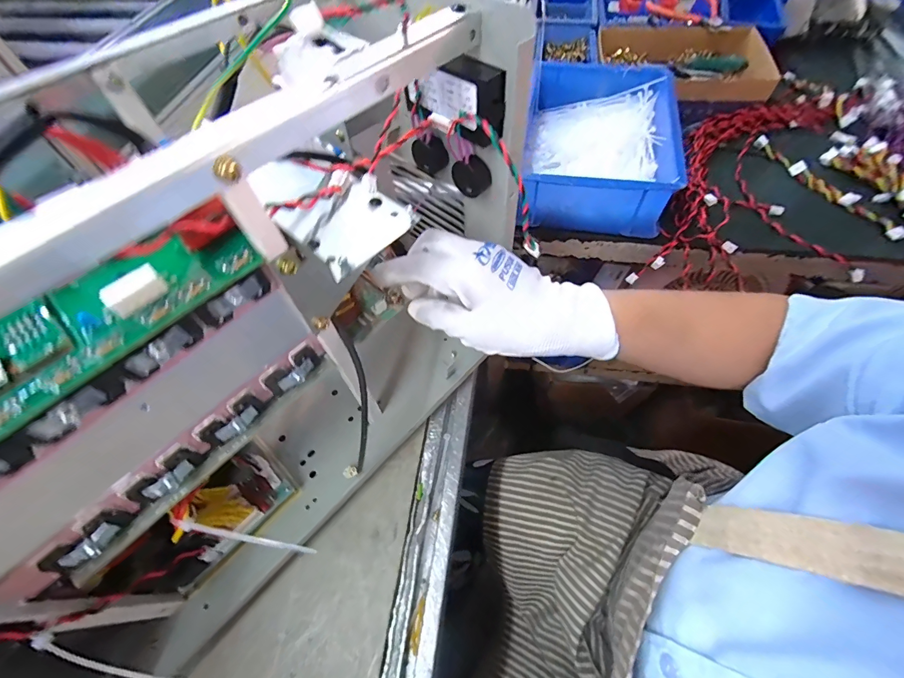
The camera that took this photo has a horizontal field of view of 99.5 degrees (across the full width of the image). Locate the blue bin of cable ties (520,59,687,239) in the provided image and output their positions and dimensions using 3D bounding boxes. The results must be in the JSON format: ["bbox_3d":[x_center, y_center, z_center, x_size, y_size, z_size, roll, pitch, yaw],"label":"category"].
[{"bbox_3d":[0.198,-0.281,0.552,0.205,0.082,0.299,9,59,8],"label":"blue bin of cable ties"}]

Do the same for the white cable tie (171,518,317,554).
[{"bbox_3d":[-0.136,0.129,0.250,0.094,0.011,0.006,8,59,7],"label":"white cable tie"}]

